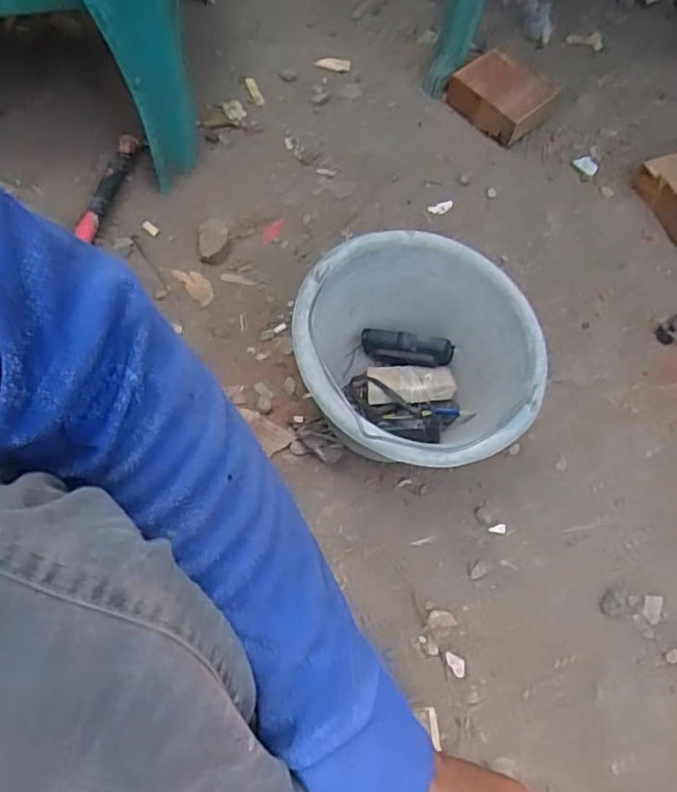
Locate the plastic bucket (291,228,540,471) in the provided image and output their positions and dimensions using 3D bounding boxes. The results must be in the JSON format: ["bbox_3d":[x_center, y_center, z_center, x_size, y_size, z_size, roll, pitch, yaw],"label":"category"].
[{"bbox_3d":[0.084,-0.028,0.689,0.250,0.180,0.248,1,64,-2],"label":"plastic bucket"}]

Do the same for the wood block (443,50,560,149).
[{"bbox_3d":[0.255,-0.470,0.980,0.118,0.056,0.139,-36,71,-19],"label":"wood block"}]

